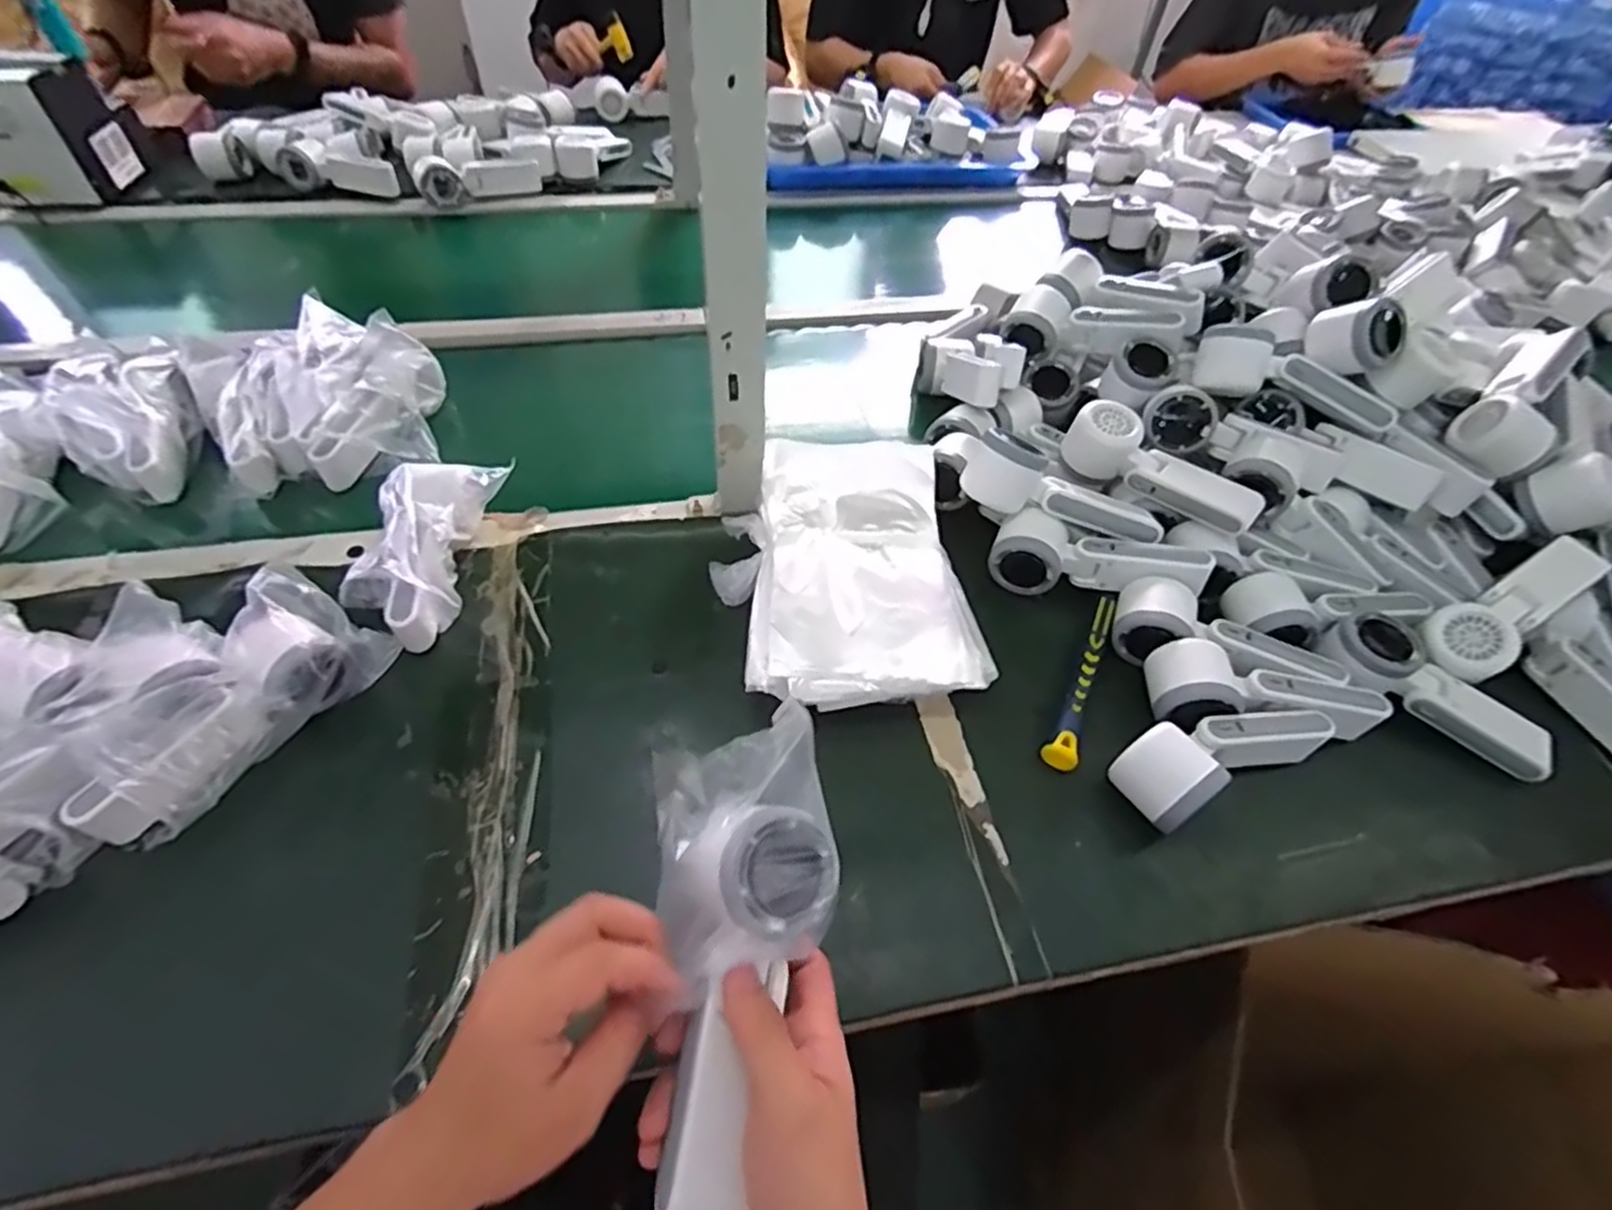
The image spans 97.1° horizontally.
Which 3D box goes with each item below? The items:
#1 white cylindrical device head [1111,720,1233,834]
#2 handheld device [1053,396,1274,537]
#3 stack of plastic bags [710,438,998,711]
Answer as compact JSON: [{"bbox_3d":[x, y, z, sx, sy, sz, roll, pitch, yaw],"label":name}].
[{"bbox_3d":[0.241,0.119,0.483,0.052,0.056,0.055,-28,60,-21],"label":"white cylindrical device head"},{"bbox_3d":[0.304,-0.112,0.620,0.170,0.063,0.047,35,60,21],"label":"handheld device"},{"bbox_3d":[0.028,-0.025,0.566,0.190,0.075,0.225,-5,55,-6],"label":"stack of plastic bags"}]

